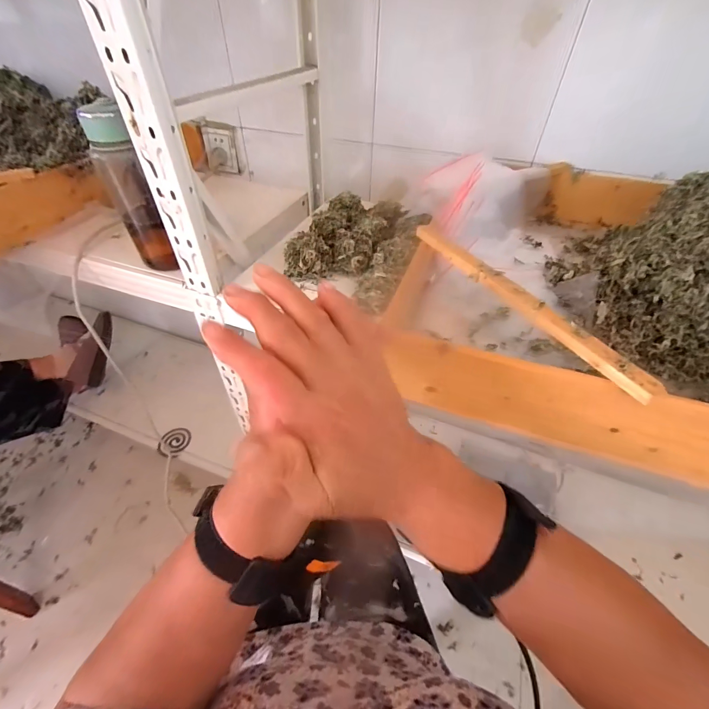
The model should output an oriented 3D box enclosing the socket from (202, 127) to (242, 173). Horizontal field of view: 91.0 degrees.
[{"bbox_3d":[-0.302,-0.465,0.792,0.084,0.095,0.020,6,29,3],"label":"socket"}]

